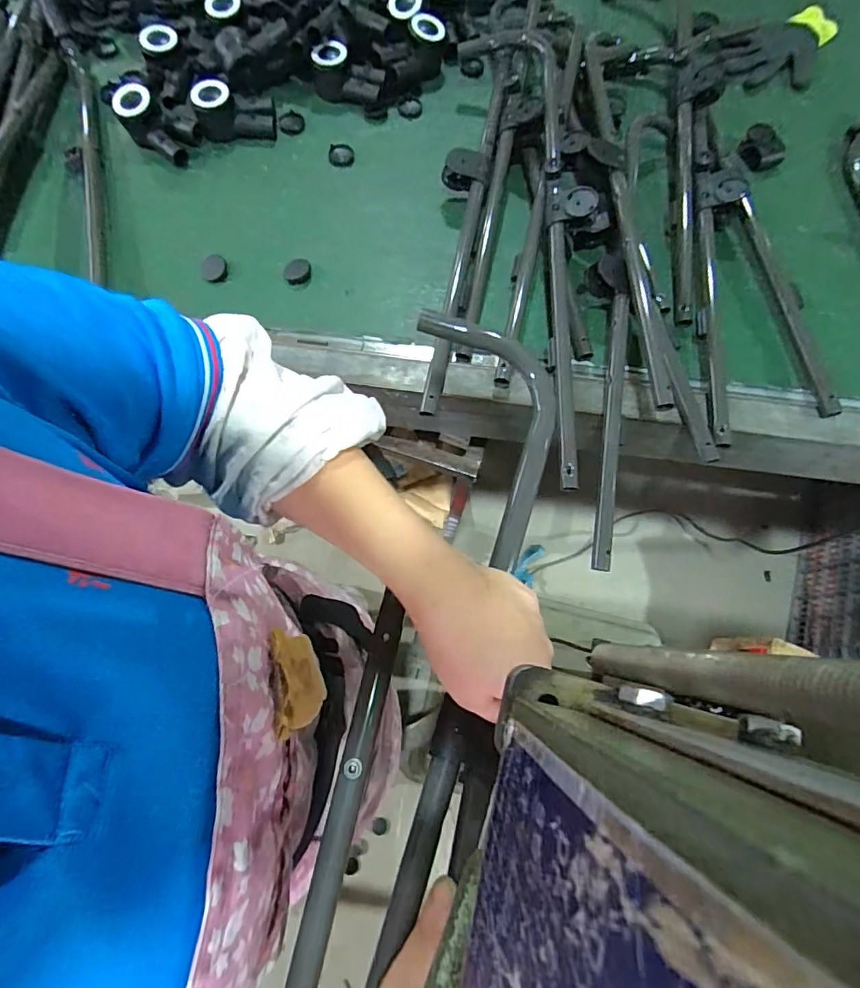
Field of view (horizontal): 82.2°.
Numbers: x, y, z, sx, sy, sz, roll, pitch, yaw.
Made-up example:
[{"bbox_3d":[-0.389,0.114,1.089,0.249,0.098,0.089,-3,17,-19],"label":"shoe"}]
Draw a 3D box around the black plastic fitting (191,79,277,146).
[{"bbox_3d":[-0.263,-0.518,0.665,0.104,0.048,0.068,2,73,-2],"label":"black plastic fitting"}]

